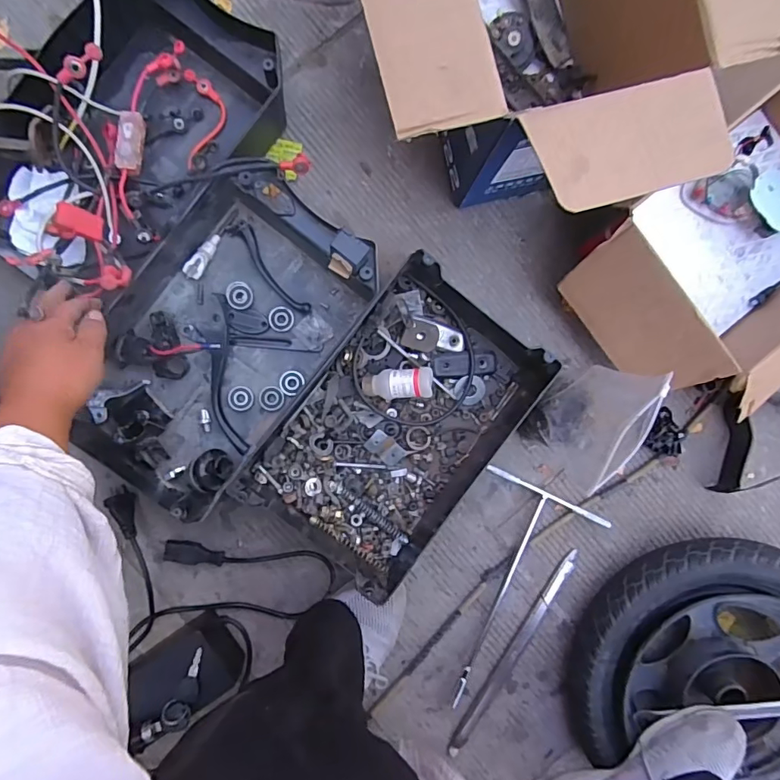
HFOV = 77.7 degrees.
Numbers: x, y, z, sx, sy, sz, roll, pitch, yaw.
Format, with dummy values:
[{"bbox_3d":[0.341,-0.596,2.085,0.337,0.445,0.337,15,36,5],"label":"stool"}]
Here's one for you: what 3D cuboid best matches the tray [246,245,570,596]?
[{"bbox_3d":[0.014,0.039,0.571,0.226,0.069,0.340,39,87,-3],"label":"tray"}]

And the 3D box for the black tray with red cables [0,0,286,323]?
[{"bbox_3d":[-0.295,-0.280,0.529,0.251,0.097,0.352,36,87,-3],"label":"black tray with red cables"}]

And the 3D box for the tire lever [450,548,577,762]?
[{"bbox_3d":[0.156,0.328,0.610,0.017,0.006,0.290,34,87,-3],"label":"tire lever"}]

